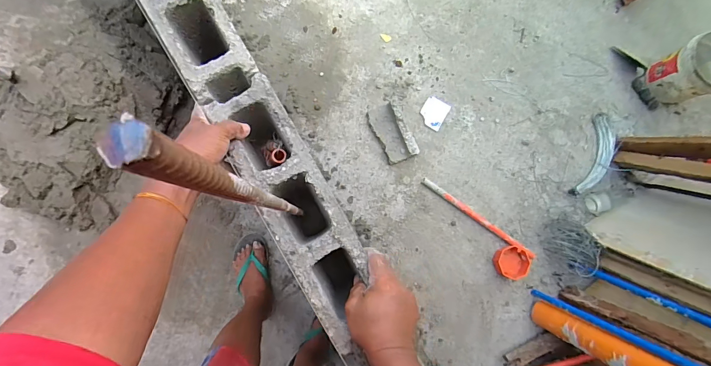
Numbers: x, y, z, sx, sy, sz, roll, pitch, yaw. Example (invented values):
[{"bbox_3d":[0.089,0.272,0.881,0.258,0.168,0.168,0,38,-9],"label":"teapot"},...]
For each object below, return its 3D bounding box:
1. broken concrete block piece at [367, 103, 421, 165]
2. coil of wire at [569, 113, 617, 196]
[{"bbox_3d":[0.123,-0.168,1.199,0.106,0.051,0.202,-25,88,-7],"label":"broken concrete block piece"},{"bbox_3d":[0.865,-0.087,1.254,0.113,0.030,0.321,24,83,-3],"label":"coil of wire"}]

